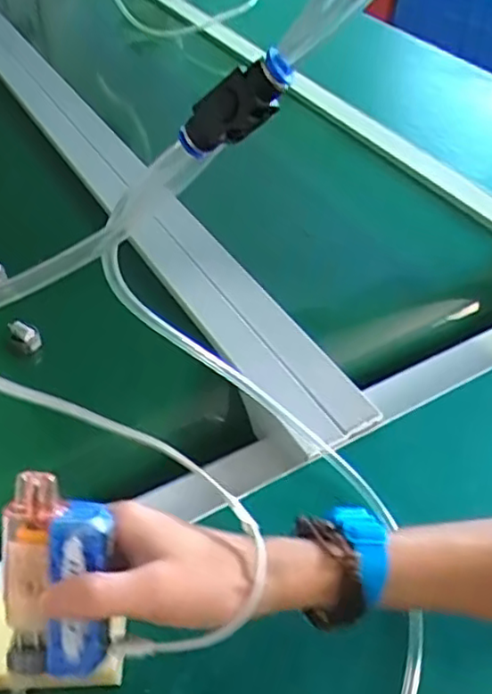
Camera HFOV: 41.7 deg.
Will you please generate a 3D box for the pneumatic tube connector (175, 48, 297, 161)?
[{"bbox_3d":[-0.003,-0.086,0.234,0.022,0.050,0.014,40,40,-24],"label":"pneumatic tube connector"}]

